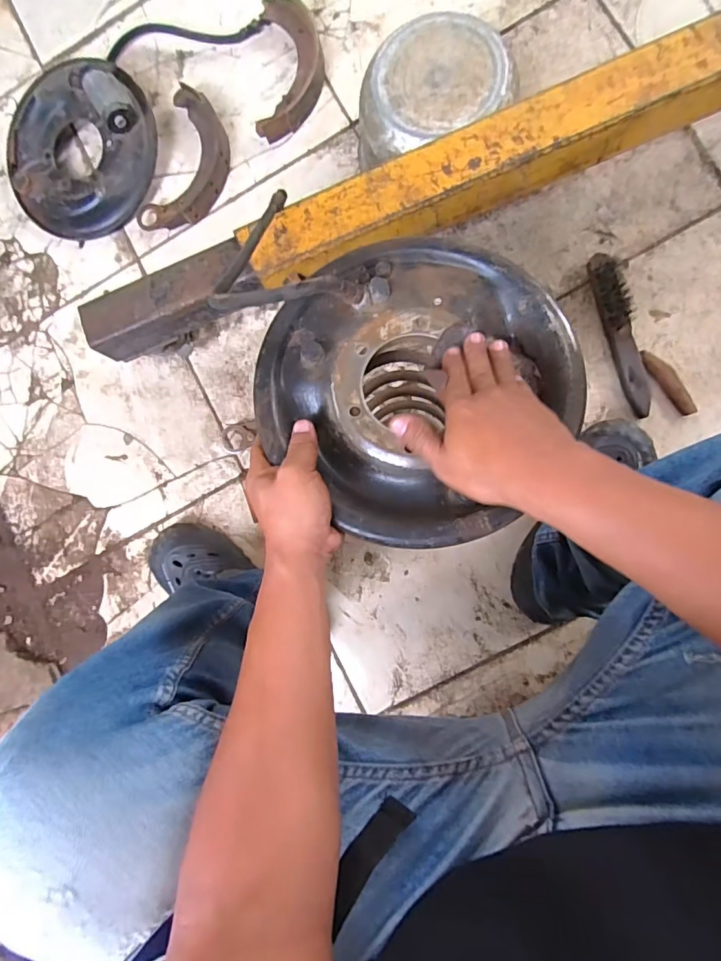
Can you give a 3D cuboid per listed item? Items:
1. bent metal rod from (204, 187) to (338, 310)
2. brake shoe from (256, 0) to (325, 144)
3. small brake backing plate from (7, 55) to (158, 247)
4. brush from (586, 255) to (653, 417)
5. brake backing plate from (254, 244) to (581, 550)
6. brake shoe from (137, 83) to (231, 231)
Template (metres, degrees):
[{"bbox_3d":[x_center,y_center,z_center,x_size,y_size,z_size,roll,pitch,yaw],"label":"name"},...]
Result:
[{"bbox_3d":[-0.077,-0.246,0.492,0.106,0.016,0.306,-11,43,7],"label":"bent metal rod"},{"bbox_3d":[-0.109,-0.647,0.763,0.101,0.031,0.216,3,89,7],"label":"brake shoe"},{"bbox_3d":[-0.458,-0.538,0.777,0.250,0.090,0.260,0,89,7],"label":"small brake backing plate"},{"bbox_3d":[0.362,-0.202,0.670,0.035,0.044,0.227,-17,87,7],"label":"brush"},{"bbox_3d":[0.045,-0.087,0.406,0.245,0.057,0.246,0,89,7],"label":"brake backing plate"},{"bbox_3d":[-0.274,-0.506,0.783,0.120,0.031,0.226,19,91,7],"label":"brake shoe"}]

